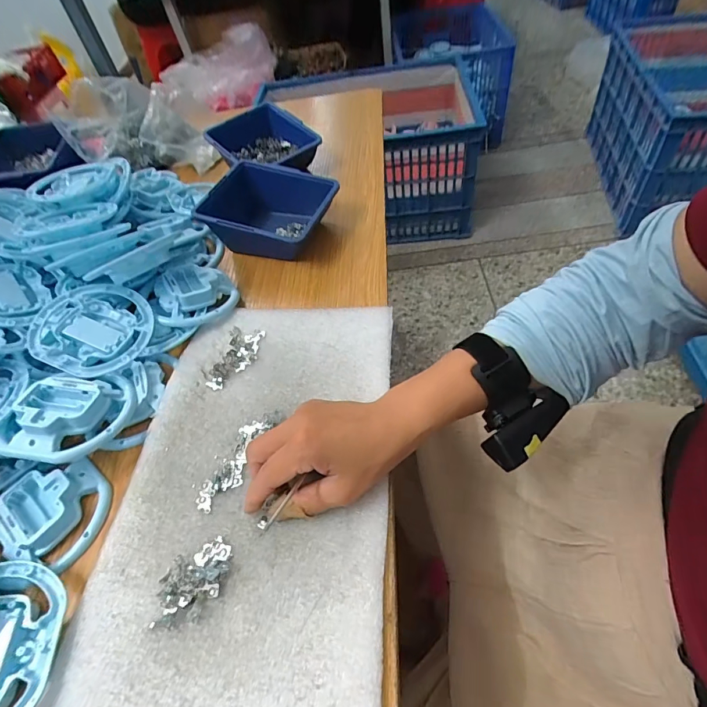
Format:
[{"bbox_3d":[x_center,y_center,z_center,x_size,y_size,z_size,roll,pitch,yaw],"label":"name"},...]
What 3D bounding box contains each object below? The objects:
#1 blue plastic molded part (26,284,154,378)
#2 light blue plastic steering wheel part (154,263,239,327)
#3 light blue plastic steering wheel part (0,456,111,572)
[{"bbox_3d":[-0.251,-0.026,0.396,0.103,0.019,0.102,-20,52,-7],"label":"blue plastic molded part"},{"bbox_3d":[-0.168,-0.067,0.438,0.078,0.023,0.081,-18,54,-10],"label":"light blue plastic steering wheel part"},{"bbox_3d":[-0.240,0.122,0.330,0.085,0.018,0.077,6,53,14],"label":"light blue plastic steering wheel part"}]

